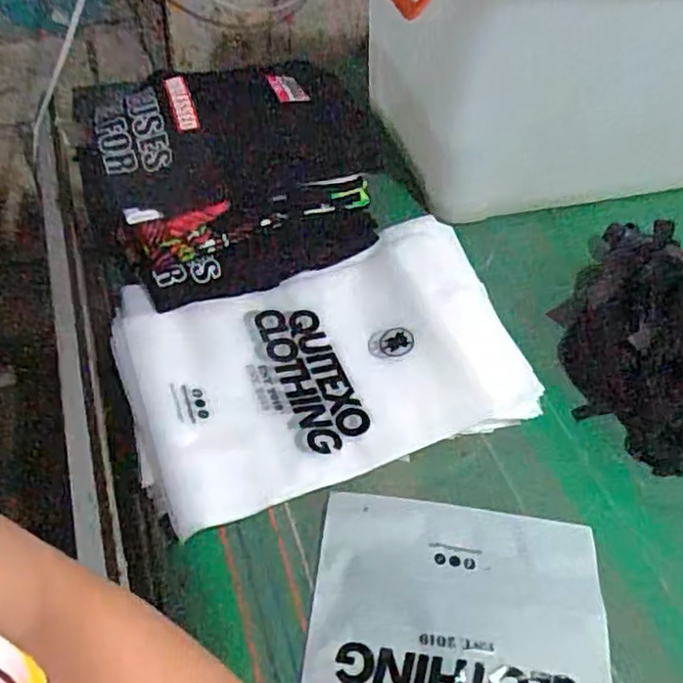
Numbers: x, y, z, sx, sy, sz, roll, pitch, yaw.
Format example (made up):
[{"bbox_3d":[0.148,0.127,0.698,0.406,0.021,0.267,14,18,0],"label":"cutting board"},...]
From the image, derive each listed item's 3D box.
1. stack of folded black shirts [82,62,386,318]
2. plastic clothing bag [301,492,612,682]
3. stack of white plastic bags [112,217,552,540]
[{"bbox_3d":[-0.119,-0.191,0.759,0.323,0.159,0.217,-13,52,-15],"label":"stack of folded black shirts"},{"bbox_3d":[0.094,0.267,0.508,0.244,0.049,0.321,7,50,1],"label":"plastic clothing bag"},{"bbox_3d":[-0.022,0.015,0.697,0.395,0.060,0.286,-15,53,-17],"label":"stack of white plastic bags"}]

